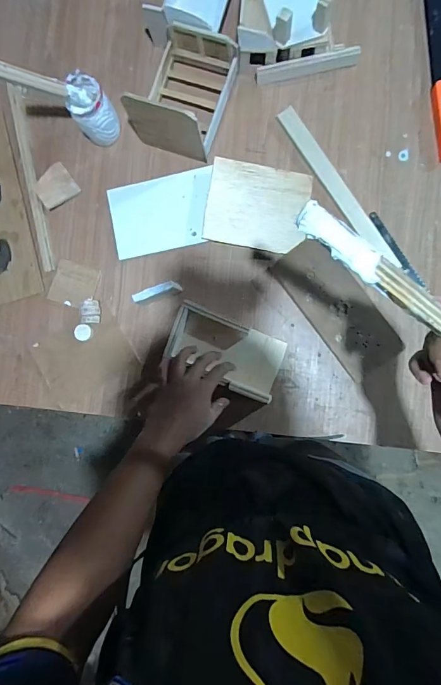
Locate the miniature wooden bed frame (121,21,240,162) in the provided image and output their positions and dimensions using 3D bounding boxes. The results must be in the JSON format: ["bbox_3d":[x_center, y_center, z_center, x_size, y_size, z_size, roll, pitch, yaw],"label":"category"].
[{"bbox_3d":[-0.058,-0.399,0.607,0.127,0.108,0.179,20,90,5],"label":"miniature wooden bed frame"}]

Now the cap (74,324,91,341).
[{"bbox_3d":[-0.232,-0.016,0.657,0.026,0.010,0.028,0,89,5],"label":"cap"}]

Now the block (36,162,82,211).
[{"bbox_3d":[-0.284,-0.268,0.667,0.064,0.011,0.062,-37,86,3],"label":"block"}]

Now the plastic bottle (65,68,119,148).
[{"bbox_3d":[-0.202,-0.366,0.624,0.063,0.105,0.066,0,89,5],"label":"plastic bottle"}]

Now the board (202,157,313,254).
[{"bbox_3d":[0.060,-0.220,0.634,0.160,0.010,0.130,10,94,-1],"label":"board"}]

